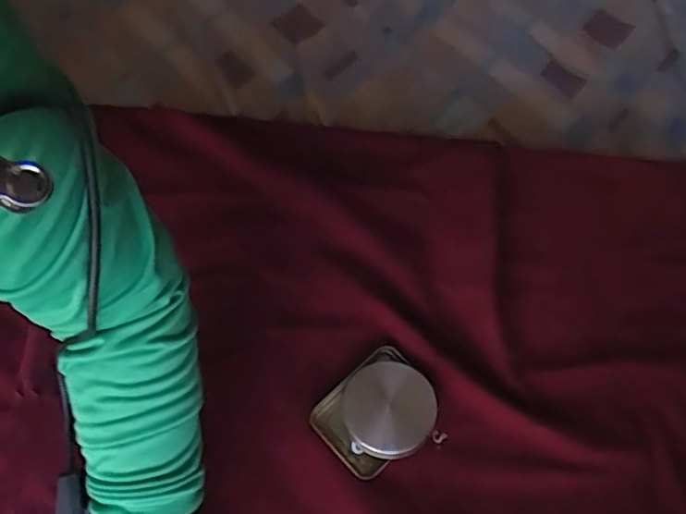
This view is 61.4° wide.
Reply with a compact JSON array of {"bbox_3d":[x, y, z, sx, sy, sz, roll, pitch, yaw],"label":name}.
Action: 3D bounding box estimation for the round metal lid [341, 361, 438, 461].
[{"bbox_3d":[0.038,0.127,0.485,0.074,0.024,0.078,1,68,-2],"label":"round metal lid"}]

